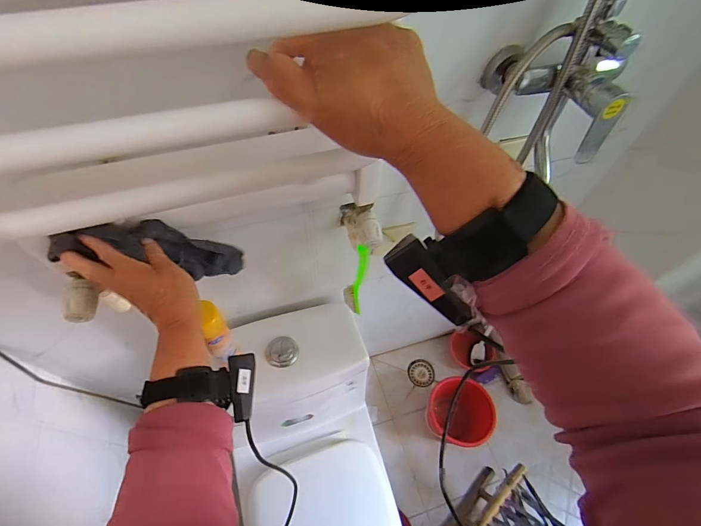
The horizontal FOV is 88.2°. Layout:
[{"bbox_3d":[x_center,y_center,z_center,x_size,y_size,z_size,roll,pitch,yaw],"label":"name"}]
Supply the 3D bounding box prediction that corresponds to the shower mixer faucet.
[{"bbox_3d":[0.276,-0.221,0.460,0.190,0.127,0.103,2,57,-1],"label":"shower mixer faucet"}]

